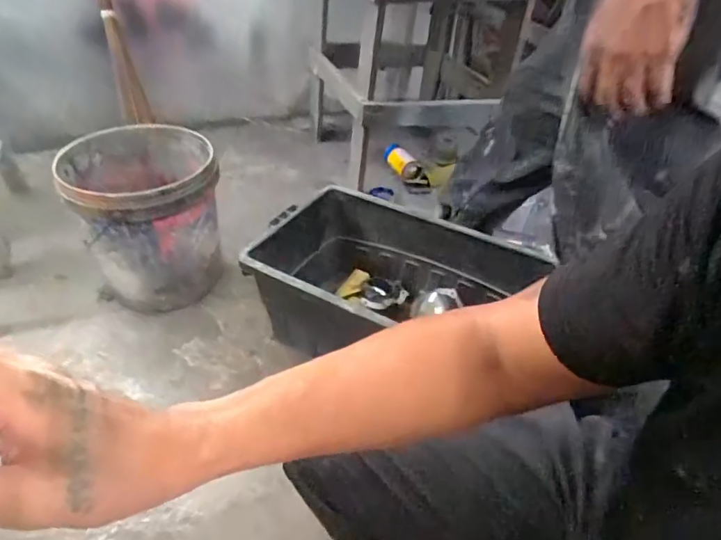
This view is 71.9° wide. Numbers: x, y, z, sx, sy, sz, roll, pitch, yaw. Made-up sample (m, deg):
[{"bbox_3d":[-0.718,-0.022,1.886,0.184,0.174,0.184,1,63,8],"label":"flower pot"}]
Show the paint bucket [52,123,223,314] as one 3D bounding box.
[{"bbox_3d":[-0.460,-0.106,1.098,0.292,0.317,0.293,-12,42,-18],"label":"paint bucket"}]

